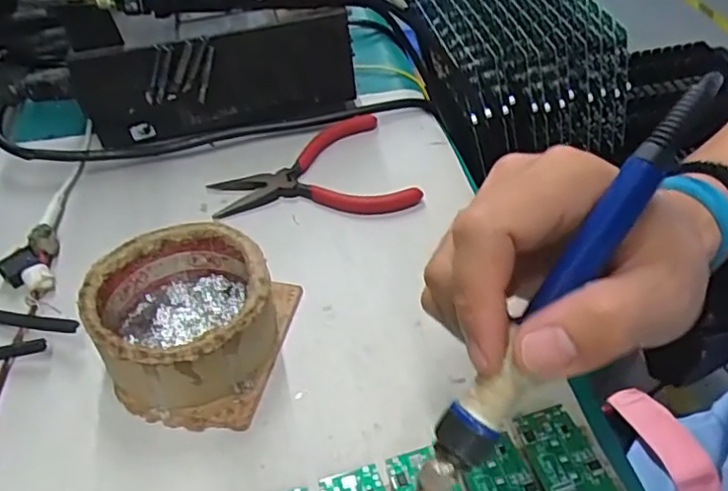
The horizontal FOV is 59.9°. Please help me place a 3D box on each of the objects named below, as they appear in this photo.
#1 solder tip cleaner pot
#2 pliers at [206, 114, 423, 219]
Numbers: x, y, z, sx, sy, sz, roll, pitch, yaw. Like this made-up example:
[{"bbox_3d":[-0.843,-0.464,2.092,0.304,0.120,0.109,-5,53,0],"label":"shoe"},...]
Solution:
[{"bbox_3d":[-0.085,0.035,0.303,0.085,0.045,0.085,-1,46,1],"label":"solder tip cleaner pot"},{"bbox_3d":[-0.034,-0.050,0.408,0.123,0.010,0.086,-7,46,-5],"label":"pliers"}]

